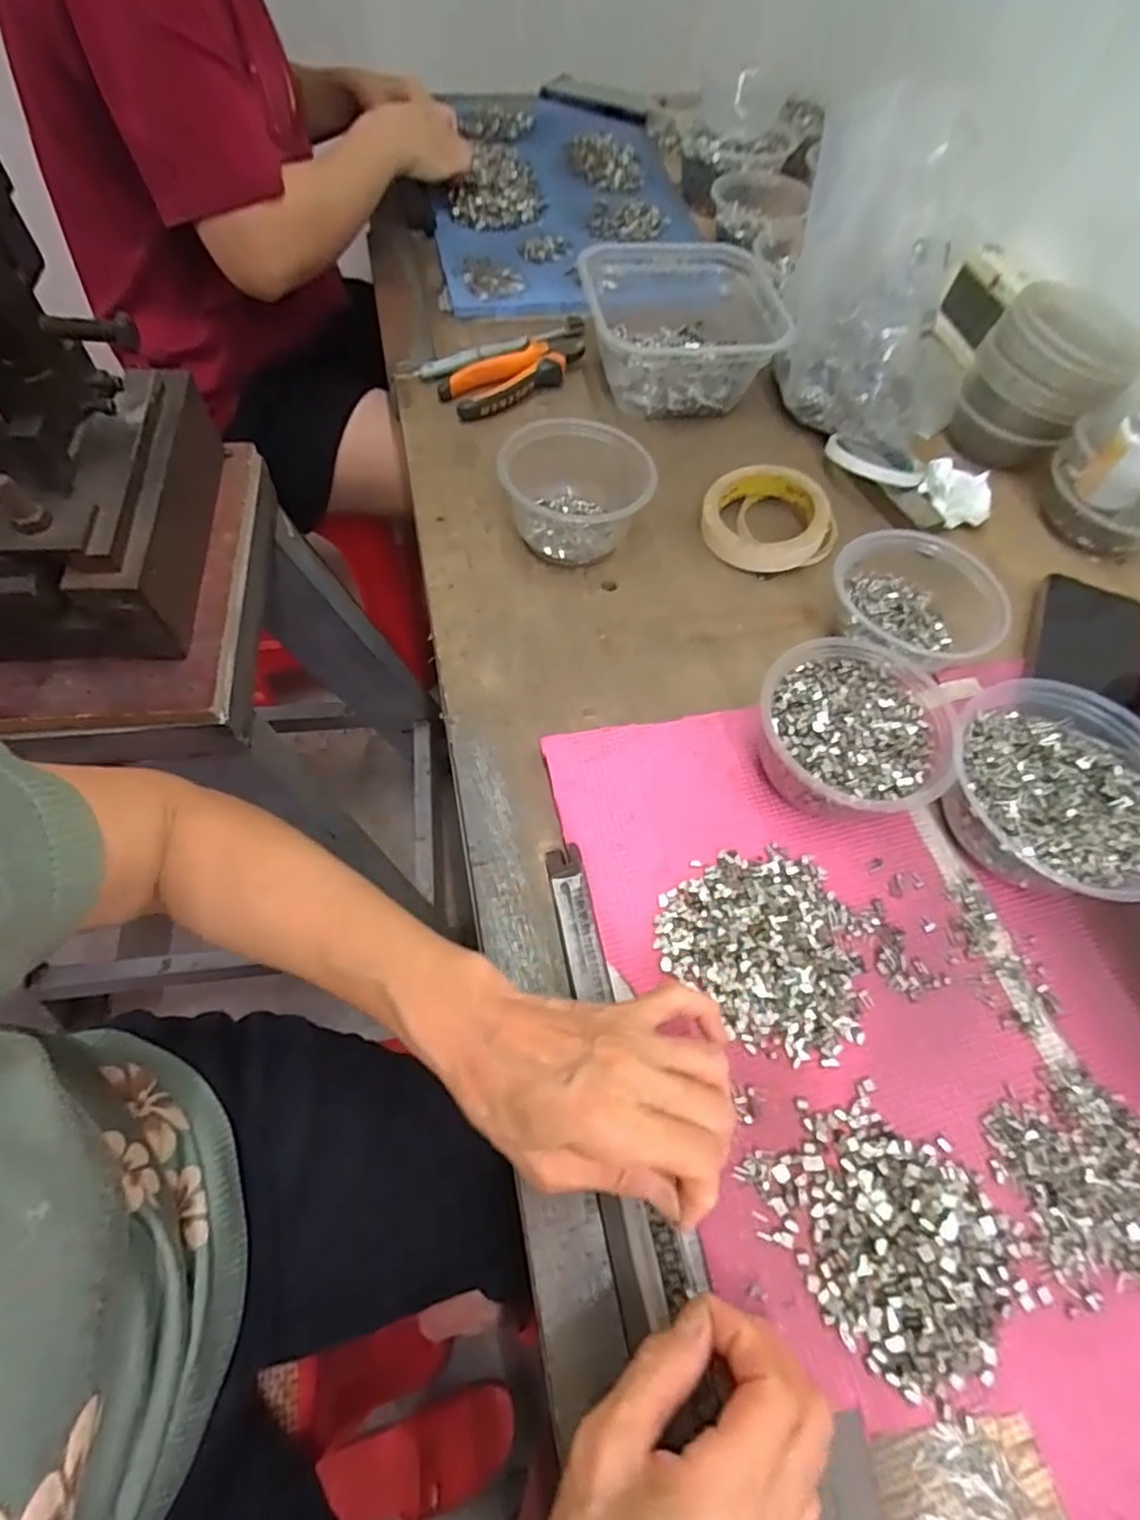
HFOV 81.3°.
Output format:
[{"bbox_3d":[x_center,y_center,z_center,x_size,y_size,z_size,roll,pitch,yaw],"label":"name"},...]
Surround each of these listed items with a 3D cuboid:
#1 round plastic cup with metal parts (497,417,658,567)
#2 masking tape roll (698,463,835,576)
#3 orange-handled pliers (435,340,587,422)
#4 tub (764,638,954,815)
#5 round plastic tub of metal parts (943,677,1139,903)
[{"bbox_3d":[0.003,-0.209,0.517,0.106,0.066,0.112,1,61,-2],"label":"round plastic cup with metal parts"},{"bbox_3d":[0.159,-0.198,0.543,0.097,0.033,0.097,1,61,-2],"label":"masking tape roll"},{"bbox_3d":[-0.046,-0.361,0.617,0.150,0.024,0.062,-31,66,-18],"label":"orange-handled pliers"},{"bbox_3d":[0.175,-0.018,0.417,0.108,0.058,0.119,31,64,14],"label":"tub"},{"bbox_3d":[0.294,0.021,0.405,0.129,0.053,0.136,1,61,-2],"label":"round plastic tub of metal parts"}]

